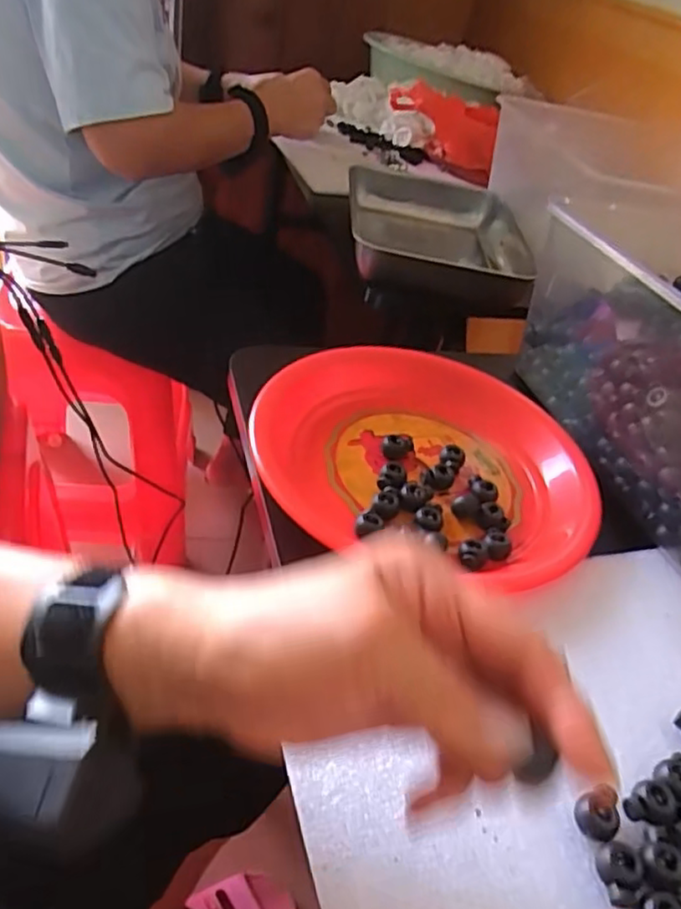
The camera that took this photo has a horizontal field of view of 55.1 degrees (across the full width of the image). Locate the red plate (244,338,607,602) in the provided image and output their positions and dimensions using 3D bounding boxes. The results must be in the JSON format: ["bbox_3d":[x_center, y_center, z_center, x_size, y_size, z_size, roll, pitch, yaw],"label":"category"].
[{"bbox_3d":[0.056,-0.007,0.440,0.210,0.036,0.200,4,41,-3],"label":"red plate"}]

